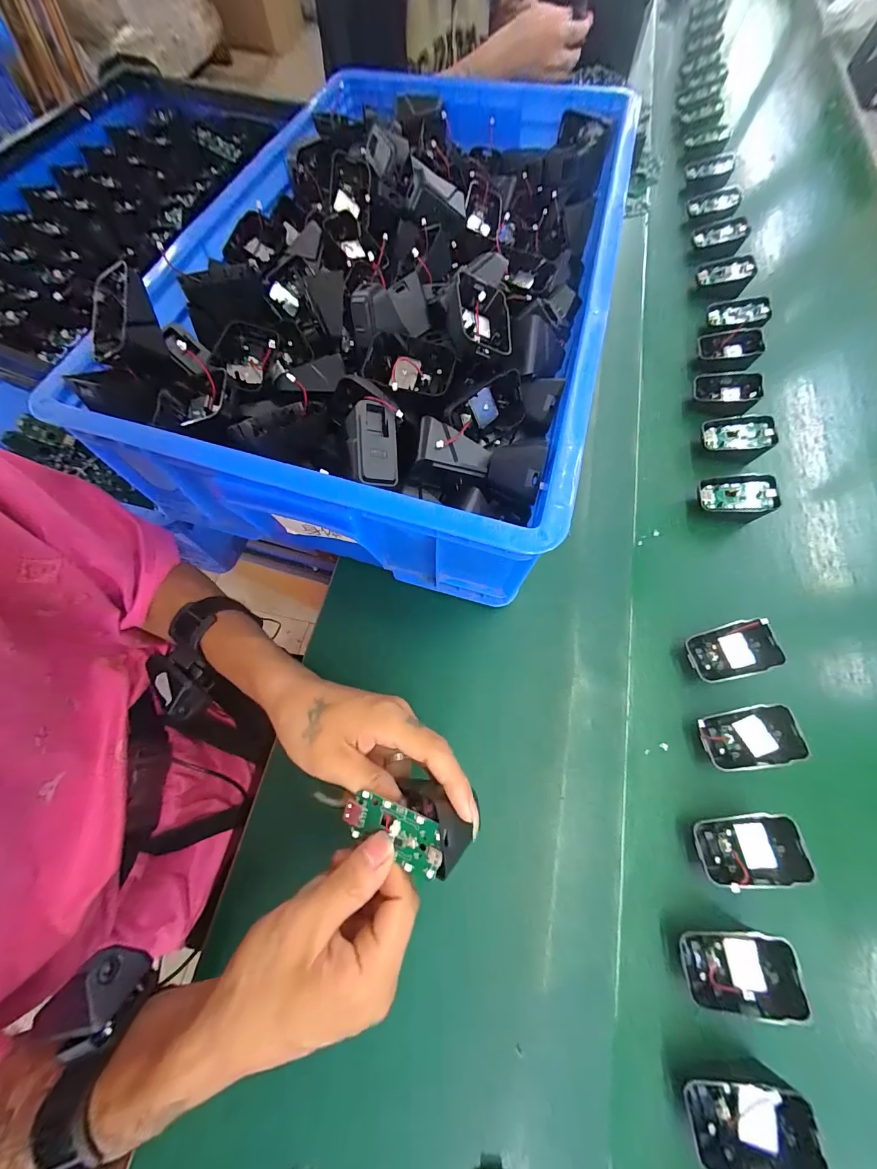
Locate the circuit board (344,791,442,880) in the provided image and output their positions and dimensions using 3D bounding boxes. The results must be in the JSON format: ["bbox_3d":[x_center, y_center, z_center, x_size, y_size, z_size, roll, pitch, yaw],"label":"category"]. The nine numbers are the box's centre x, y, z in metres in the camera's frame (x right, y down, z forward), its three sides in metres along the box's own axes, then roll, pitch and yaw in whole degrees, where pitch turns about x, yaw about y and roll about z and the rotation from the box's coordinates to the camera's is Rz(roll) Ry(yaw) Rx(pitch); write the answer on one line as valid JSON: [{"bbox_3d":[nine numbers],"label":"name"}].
[{"bbox_3d":[-0.027,0.145,0.229,0.063,0.004,0.031,16,88,22],"label":"circuit board"}]

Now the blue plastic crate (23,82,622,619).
[{"bbox_3d":[-0.029,-0.327,0.423,0.393,0.138,0.636,15,69,5],"label":"blue plastic crate"}]

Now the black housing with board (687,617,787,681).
[{"bbox_3d":[0.263,0.059,0.350,0.067,0.024,0.044,-26,77,19],"label":"black housing with board"}]

